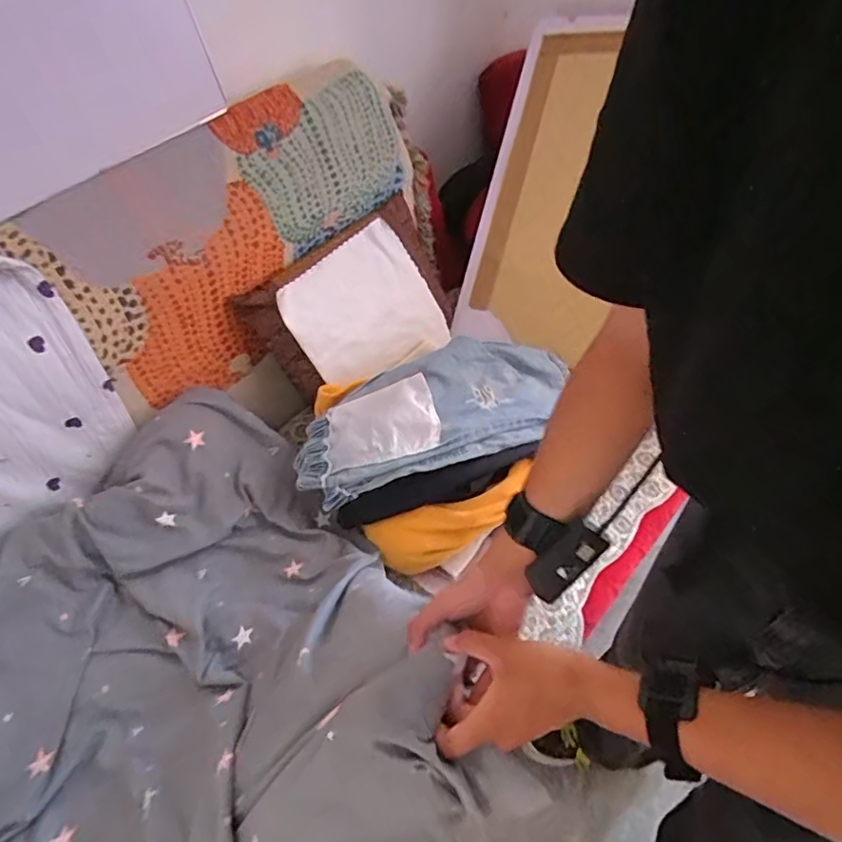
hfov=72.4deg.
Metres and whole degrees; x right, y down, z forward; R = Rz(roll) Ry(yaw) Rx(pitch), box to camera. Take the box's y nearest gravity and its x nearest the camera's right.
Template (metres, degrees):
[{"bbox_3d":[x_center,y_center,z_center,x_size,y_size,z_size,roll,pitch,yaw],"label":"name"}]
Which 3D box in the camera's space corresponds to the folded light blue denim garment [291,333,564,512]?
[{"bbox_3d":[0.029,-0.012,0.955,0.498,0.099,0.224,-14,51,-7],"label":"folded light blue denim garment"}]

